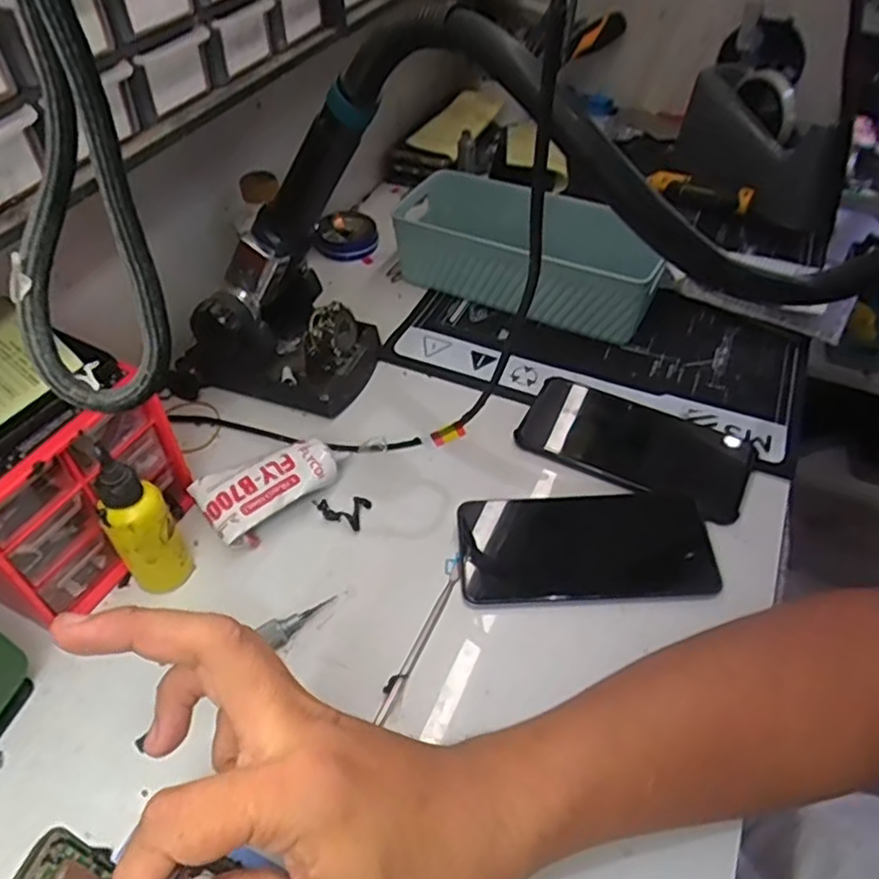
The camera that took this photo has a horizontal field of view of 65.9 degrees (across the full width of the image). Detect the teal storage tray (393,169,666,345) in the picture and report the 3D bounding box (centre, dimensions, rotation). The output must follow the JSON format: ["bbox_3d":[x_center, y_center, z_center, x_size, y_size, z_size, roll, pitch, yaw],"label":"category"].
[{"bbox_3d":[0.078,-0.171,0.632,0.258,0.070,0.098,23,51,20],"label":"teal storage tray"}]

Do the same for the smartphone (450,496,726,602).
[{"bbox_3d":[0.096,0.071,0.442,0.164,0.010,0.074,-1,53,-3],"label":"smartphone"}]

